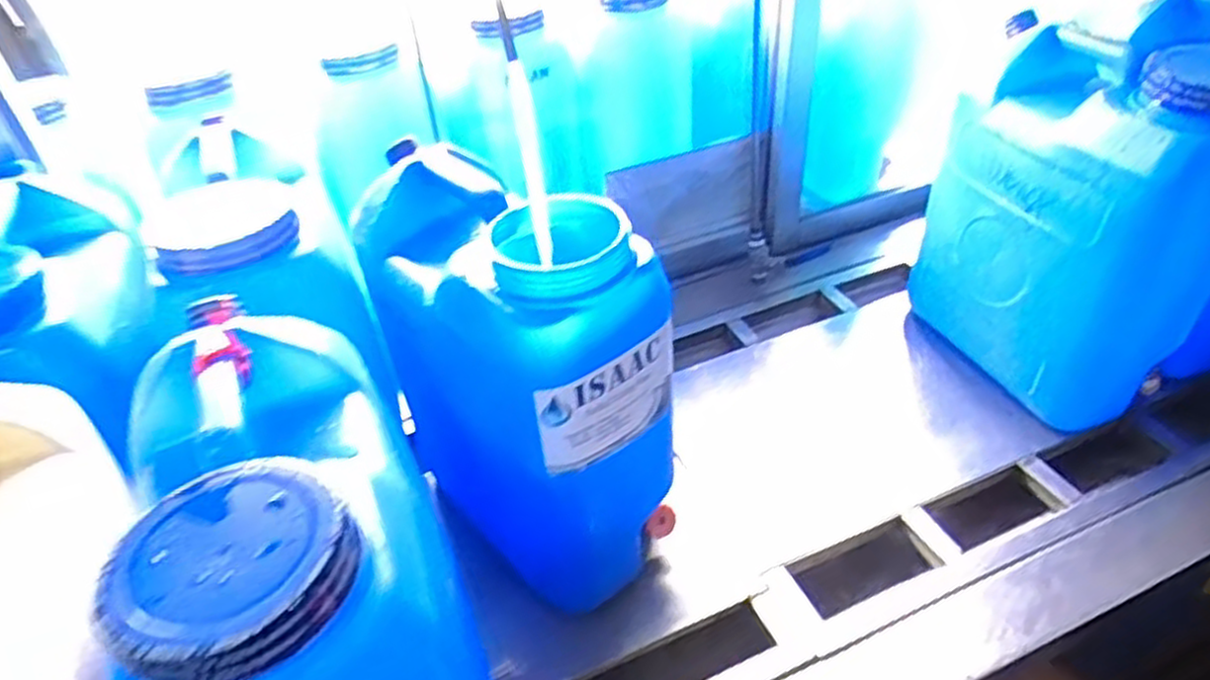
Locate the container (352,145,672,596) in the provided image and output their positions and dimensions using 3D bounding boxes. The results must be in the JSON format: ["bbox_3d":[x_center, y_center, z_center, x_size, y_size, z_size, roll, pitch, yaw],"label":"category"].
[{"bbox_3d":[-0.089,0.032,0.773,0.168,0.385,0.314,-28,45,-24],"label":"container"}]

